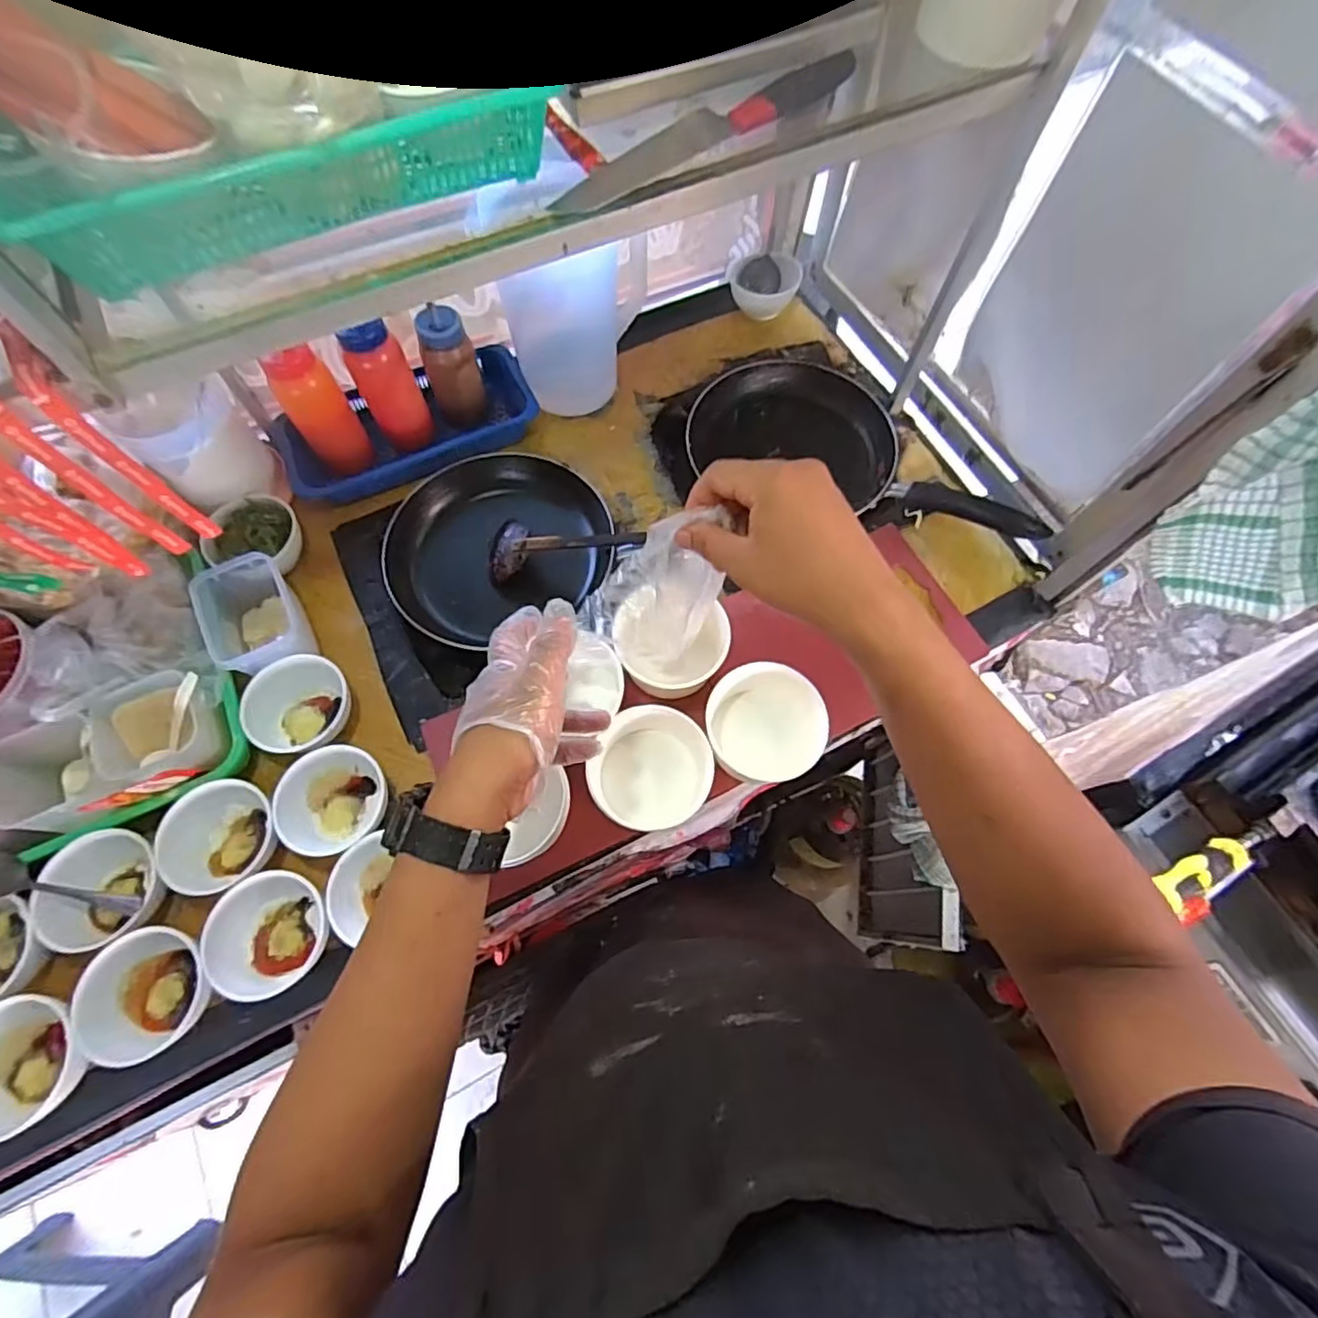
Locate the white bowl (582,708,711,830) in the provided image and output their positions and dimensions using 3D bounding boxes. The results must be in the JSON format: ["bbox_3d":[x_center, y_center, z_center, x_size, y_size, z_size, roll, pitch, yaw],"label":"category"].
[{"bbox_3d":[-0.008,0.100,0.564,0.103,0.056,0.099,0,68,-1],"label":"white bowl"}]

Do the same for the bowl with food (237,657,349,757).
[{"bbox_3d":[-0.340,0.044,0.589,0.087,0.051,0.088,0,68,-1],"label":"bowl with food"}]

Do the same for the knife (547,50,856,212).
[{"bbox_3d":[0.035,-0.350,0.413,0.236,0.019,0.030,-31,72,-12],"label":"knife"}]

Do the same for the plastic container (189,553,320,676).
[{"bbox_3d":[-0.389,-0.040,0.610,0.077,0.067,0.114,-24,71,-10],"label":"plastic container"}]

